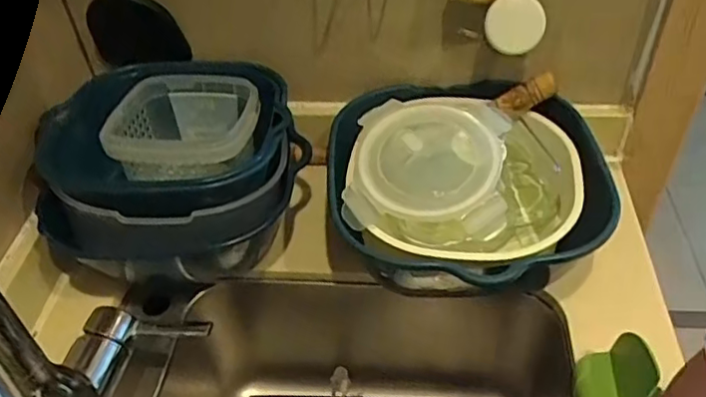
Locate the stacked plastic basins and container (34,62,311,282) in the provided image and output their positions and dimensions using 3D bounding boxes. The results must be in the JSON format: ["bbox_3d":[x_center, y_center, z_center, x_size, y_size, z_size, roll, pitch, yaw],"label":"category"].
[{"bbox_3d":[-0.157,-0.025,0.597,0.193,0.135,0.194,0,44,0],"label":"stacked plastic basins and container"}]

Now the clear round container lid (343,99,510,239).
[{"bbox_3d":[0.067,-0.034,0.543,0.130,0.019,0.130,7,62,9],"label":"clear round container lid"}]

